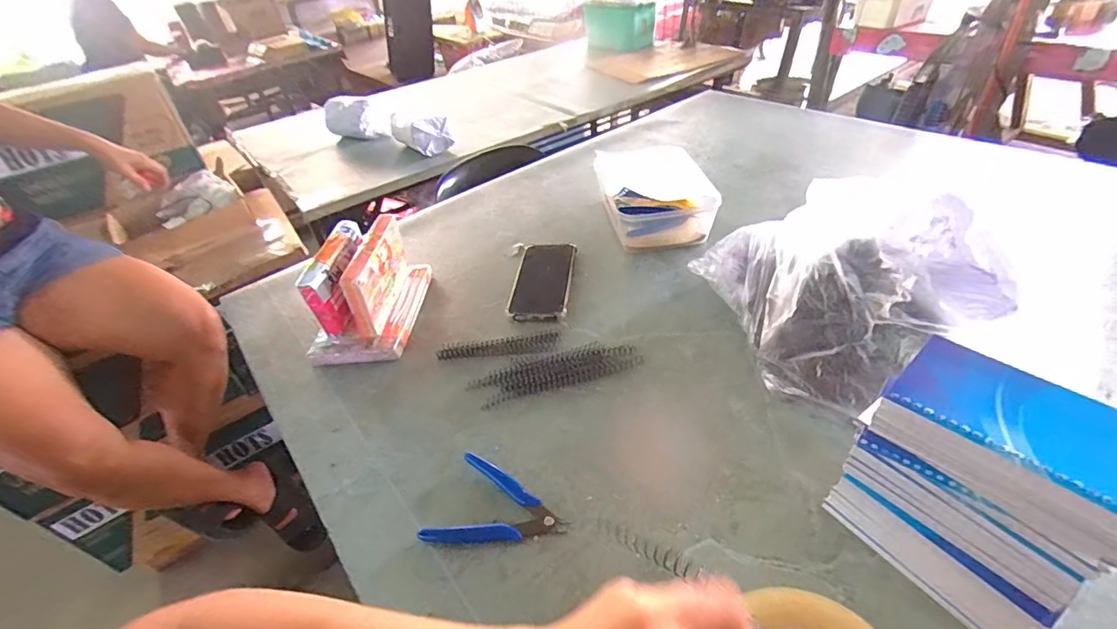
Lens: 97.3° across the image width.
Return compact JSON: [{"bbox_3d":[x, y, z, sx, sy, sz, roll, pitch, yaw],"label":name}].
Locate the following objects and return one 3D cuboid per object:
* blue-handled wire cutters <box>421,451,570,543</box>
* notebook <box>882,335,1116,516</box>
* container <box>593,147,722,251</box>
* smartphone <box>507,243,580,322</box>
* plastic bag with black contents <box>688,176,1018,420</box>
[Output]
[{"bbox_3d":[-0.050,0.177,0.443,0.116,0.012,0.086,8,41,19],"label":"blue-handled wire cutters"},{"bbox_3d":[0.279,0.060,0.291,0.079,0.007,0.127,-33,47,-27],"label":"notebook"},{"bbox_3d":[0.155,-0.189,0.793,0.164,0.094,0.180,-5,38,3],"label":"container"},{"bbox_3d":[-0.020,-0.052,0.700,0.078,0.015,0.175,0,39,10],"label":"smartphone"},{"bbox_3d":[0.317,-0.039,0.549,0.231,0.135,0.293,-12,38,-6],"label":"plastic bag with black contents"}]

